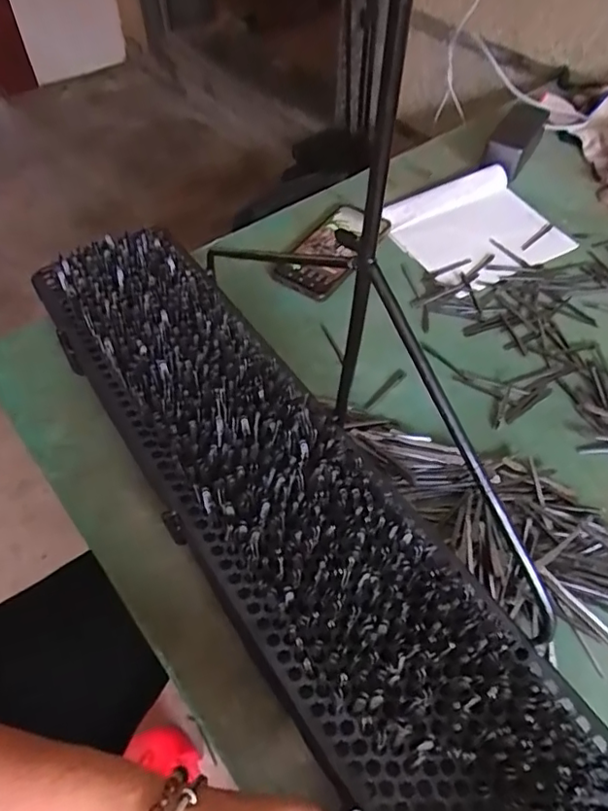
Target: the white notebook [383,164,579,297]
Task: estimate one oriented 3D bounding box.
[{"bbox_3d":[0.217,-0.224,0.691,0.197,0.018,0.166,-24,58,-18],"label":"white notebook"}]

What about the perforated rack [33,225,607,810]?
[{"bbox_3d":[-0.037,0.058,0.428,0.144,0.080,0.573,-33,62,-16],"label":"perforated rack"}]

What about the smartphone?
[{"bbox_3d":[0.035,-0.185,0.654,0.072,0.012,0.154,31,61,12],"label":"smartphone"}]

